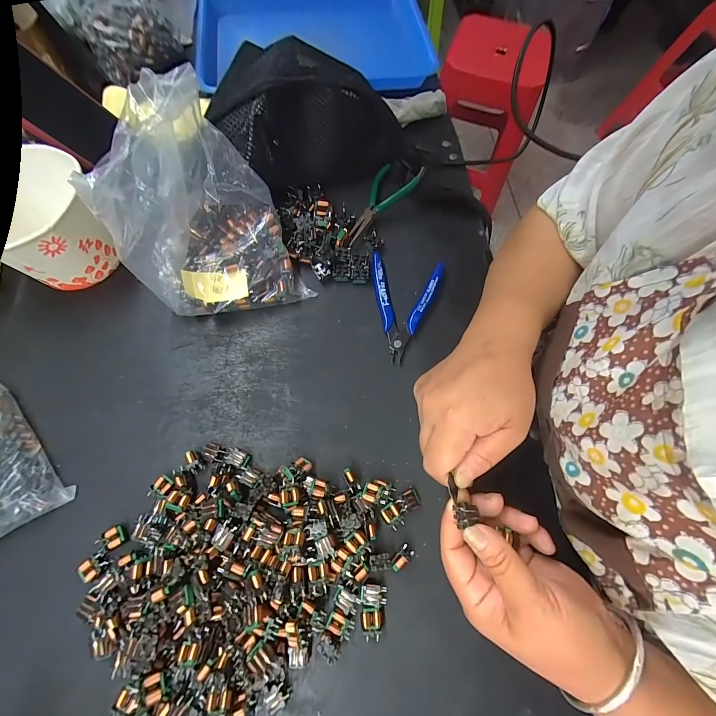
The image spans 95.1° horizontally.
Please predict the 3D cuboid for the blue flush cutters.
[{"bbox_3d":[0.044,-0.052,0.339,0.073,0.019,0.116,11,69,2],"label":"blue flush cutters"}]

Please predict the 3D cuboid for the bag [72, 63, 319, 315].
[{"bbox_3d":[-0.151,-0.137,0.309,0.144,0.129,0.163,-19,71,-9],"label":"bag"}]

